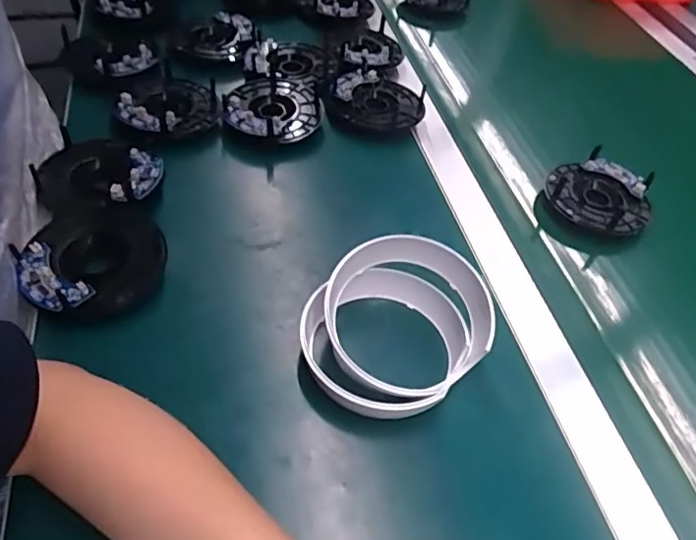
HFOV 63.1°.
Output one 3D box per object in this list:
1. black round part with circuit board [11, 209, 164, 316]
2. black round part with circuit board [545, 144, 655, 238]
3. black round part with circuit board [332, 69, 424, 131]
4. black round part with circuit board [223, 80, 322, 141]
[{"bbox_3d":[-0.190,-0.008,0.428,0.100,0.022,0.100,-6,50,-12],"label":"black round part with circuit board"},{"bbox_3d":[0.247,-0.077,0.554,0.097,0.022,0.097,23,50,13],"label":"black round part with circuit board"},{"bbox_3d":[0.035,-0.185,0.623,0.099,0.027,0.086,20,49,10],"label":"black round part with circuit board"},{"bbox_3d":[-0.079,-0.168,0.594,0.098,0.031,0.095,3,48,-4],"label":"black round part with circuit board"}]

